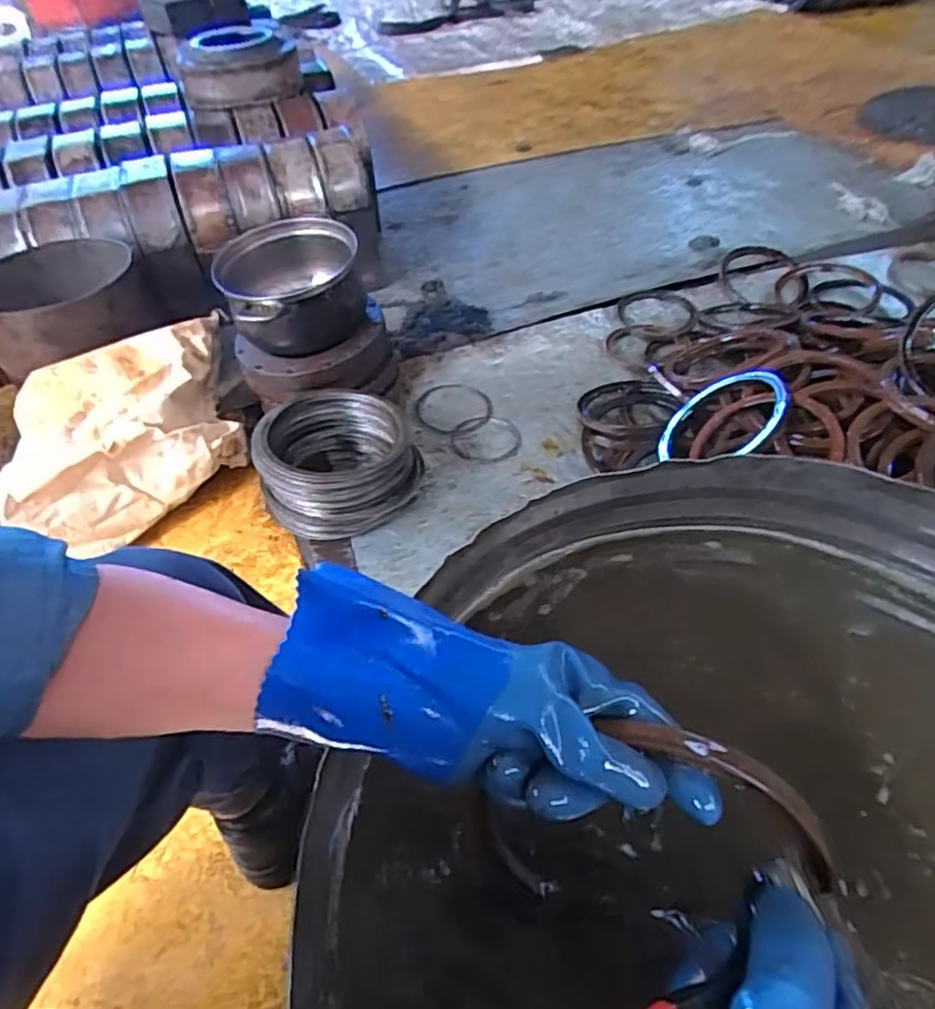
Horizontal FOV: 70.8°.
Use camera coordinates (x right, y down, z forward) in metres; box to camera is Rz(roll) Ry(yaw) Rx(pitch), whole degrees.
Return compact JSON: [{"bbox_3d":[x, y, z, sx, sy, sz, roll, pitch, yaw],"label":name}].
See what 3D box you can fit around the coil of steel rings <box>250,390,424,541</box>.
[{"bbox_3d":[-0.189,-0.064,0.986,0.220,0.142,0.207,-2,47,2],"label":"coil of steel rings"}]

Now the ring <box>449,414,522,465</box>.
[{"bbox_3d":[0.032,-0.108,1.115,0.121,0.008,0.107,1,55,0],"label":"ring"}]

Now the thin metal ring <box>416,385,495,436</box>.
[{"bbox_3d":[-0.023,-0.169,1.168,0.136,0.007,0.132,-1,52,1],"label":"thin metal ring"}]

